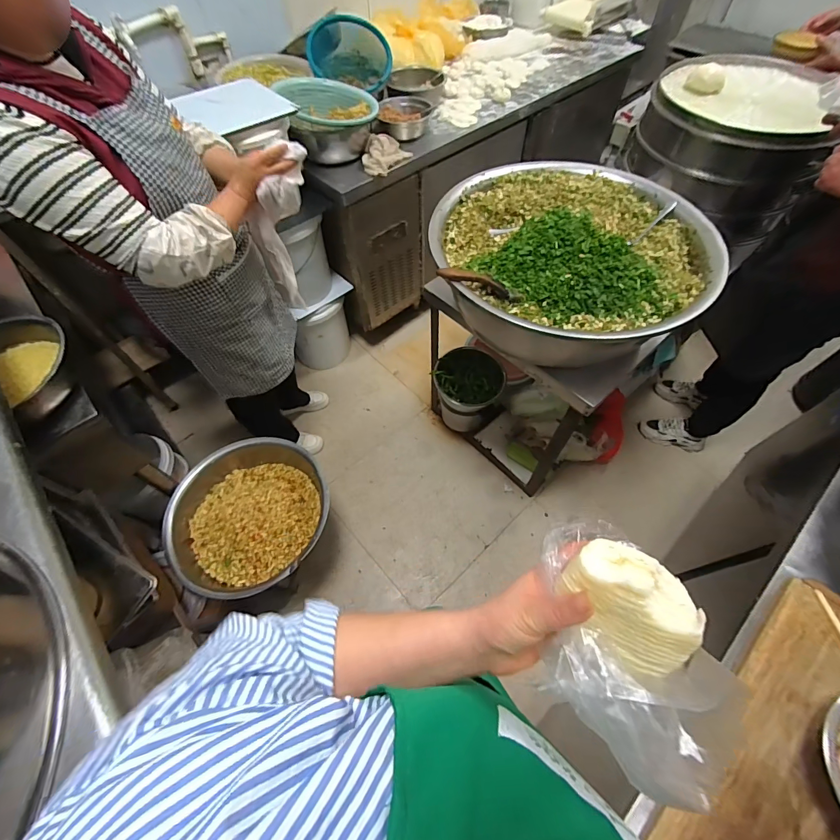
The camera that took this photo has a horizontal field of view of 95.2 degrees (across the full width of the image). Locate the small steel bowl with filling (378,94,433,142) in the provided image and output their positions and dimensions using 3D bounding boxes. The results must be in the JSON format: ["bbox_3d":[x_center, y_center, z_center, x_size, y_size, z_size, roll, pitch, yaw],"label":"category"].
[{"bbox_3d":[-0.050,-1.098,1.398,0.182,0.083,0.151,6,59,4],"label":"small steel bowl with filling"}]

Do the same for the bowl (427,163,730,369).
[{"bbox_3d":[0.365,-0.425,0.974,0.638,0.256,0.637,0,59,1],"label":"bowl"}]

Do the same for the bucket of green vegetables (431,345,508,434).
[{"bbox_3d":[0.170,-0.095,1.489,0.210,0.303,0.231,0,59,1],"label":"bucket of green vegetables"}]

